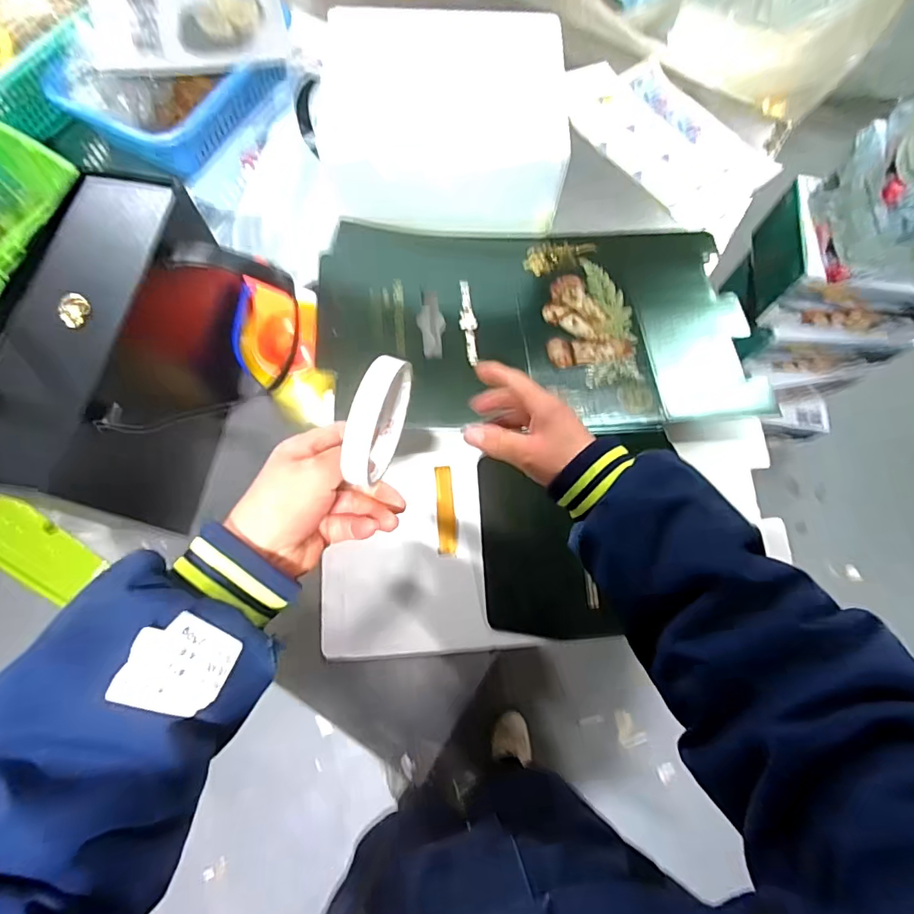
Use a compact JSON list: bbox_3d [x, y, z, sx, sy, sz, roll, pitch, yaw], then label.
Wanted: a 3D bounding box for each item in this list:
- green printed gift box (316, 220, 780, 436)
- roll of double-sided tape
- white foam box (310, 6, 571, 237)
[{"bbox_3d":[0.109,-0.174,0.634,0.542,0.047,0.294,0,67,-7],"label":"green printed gift box"},{"bbox_3d":[-0.052,-0.022,0.320,0.017,0.082,0.086,16,72,3],"label":"roll of double-sided tape"},{"bbox_3d":[-0.020,-0.440,0.638,0.298,0.129,0.228,0,72,-3],"label":"white foam box"}]

